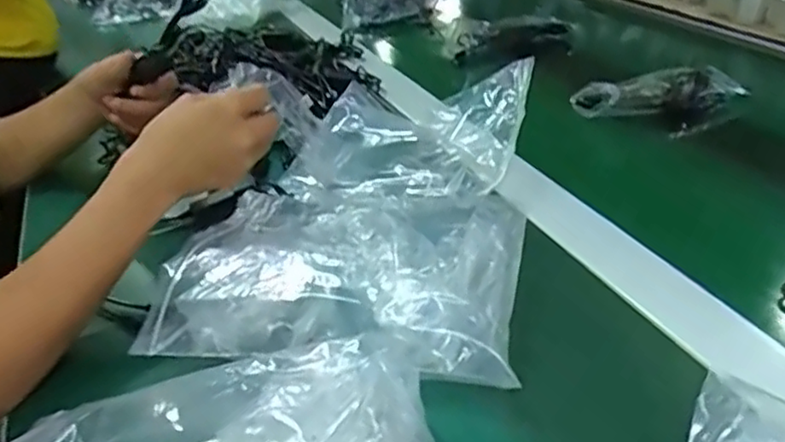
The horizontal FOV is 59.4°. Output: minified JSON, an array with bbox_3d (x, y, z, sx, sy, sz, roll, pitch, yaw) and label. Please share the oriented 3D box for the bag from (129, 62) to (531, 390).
[{"bbox_3d":[-0.011,-0.038,0.575,0.230,0.046,0.405,1,33,13],"label":"bag"}]

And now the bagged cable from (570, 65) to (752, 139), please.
[{"bbox_3d":[0.296,-0.133,0.756,0.175,0.061,0.055,-6,32,1],"label":"bagged cable"}]

